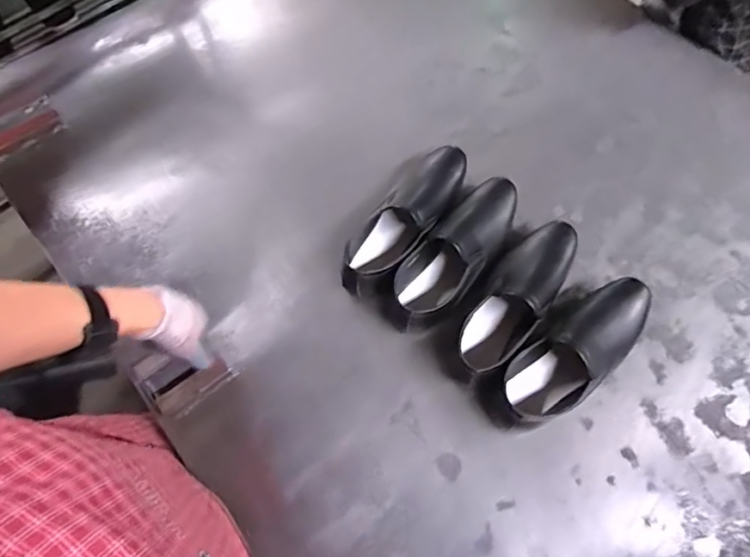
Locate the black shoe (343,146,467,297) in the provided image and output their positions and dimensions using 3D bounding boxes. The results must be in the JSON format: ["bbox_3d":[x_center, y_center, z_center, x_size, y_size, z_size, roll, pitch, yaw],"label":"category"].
[{"bbox_3d":[0.051,-0.101,0.775,0.095,0.082,0.293,33,68,13],"label":"black shoe"}]

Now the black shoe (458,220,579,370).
[{"bbox_3d":[0.208,0.020,0.728,0.094,0.072,0.279,35,68,14],"label":"black shoe"}]

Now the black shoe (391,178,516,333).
[{"bbox_3d":[0.129,-0.044,0.757,0.093,0.074,0.293,37,69,15],"label":"black shoe"}]

